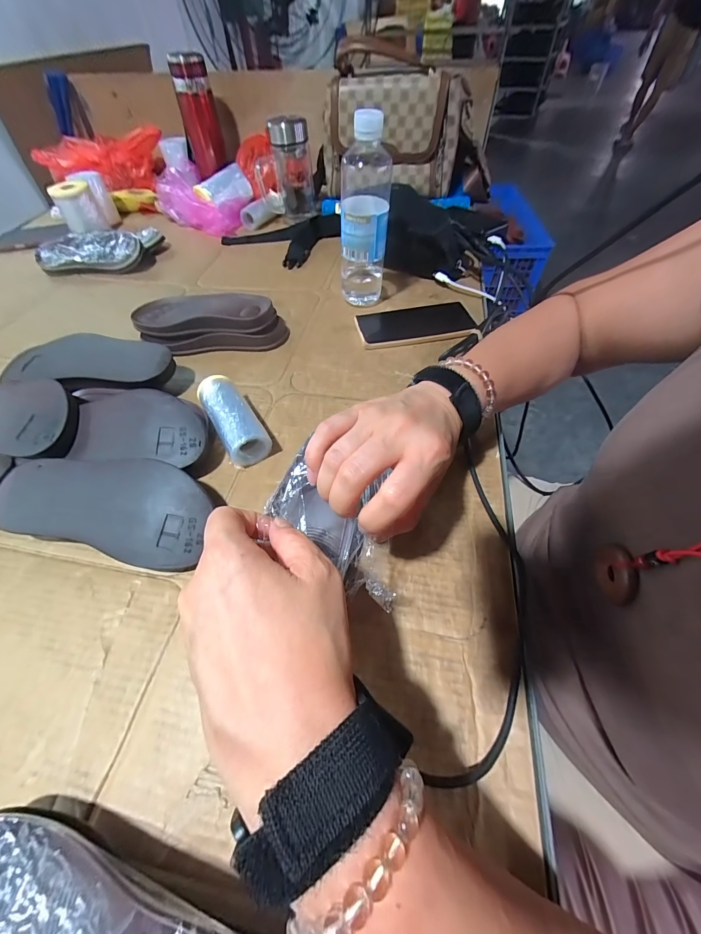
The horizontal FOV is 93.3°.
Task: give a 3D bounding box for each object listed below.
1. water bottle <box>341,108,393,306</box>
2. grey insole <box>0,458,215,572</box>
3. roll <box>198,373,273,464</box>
[{"bbox_3d":[0.018,-0.329,0.448,0.069,0.203,0.070,3,53,6],"label":"water bottle"},{"bbox_3d":[-0.207,0.033,0.289,0.191,0.024,0.081,12,72,5],"label":"grey insole"},{"bbox_3d":[-0.123,-0.050,0.348,0.041,0.043,0.104,-30,57,-18],"label":"roll"}]

